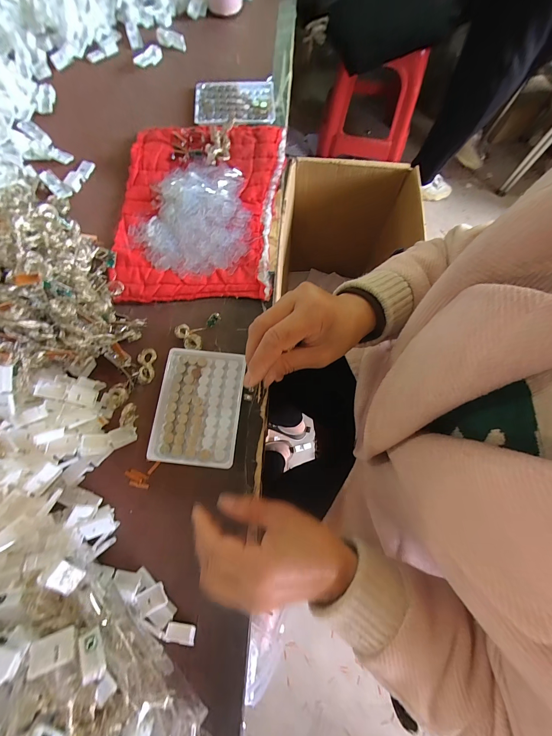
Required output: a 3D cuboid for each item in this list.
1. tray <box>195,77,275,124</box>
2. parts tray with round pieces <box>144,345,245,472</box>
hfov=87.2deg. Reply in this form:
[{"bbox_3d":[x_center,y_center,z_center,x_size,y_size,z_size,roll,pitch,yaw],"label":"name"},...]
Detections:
[{"bbox_3d":[-0.069,-0.441,0.482,0.133,0.013,0.103,-6,74,-2],"label":"tray"},{"bbox_3d":[-0.090,0.043,0.337,0.094,0.014,0.129,5,74,1],"label":"parts tray with round pieces"}]

